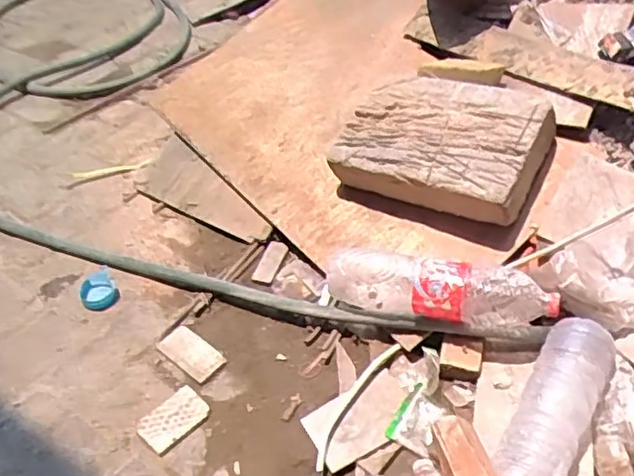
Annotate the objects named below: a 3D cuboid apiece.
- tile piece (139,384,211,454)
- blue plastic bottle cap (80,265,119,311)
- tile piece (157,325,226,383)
[{"bbox_3d":[-0.200,0.252,0.918,0.062,0.011,0.094,32,56,33],"label":"tile piece"},{"bbox_3d":[-0.372,0.087,1.114,0.058,0.019,0.089,-24,47,-18],"label":"blue plastic bottle cap"},{"bbox_3d":[-0.193,0.176,1.006,0.108,0.014,0.055,30,54,32],"label":"tile piece"}]

